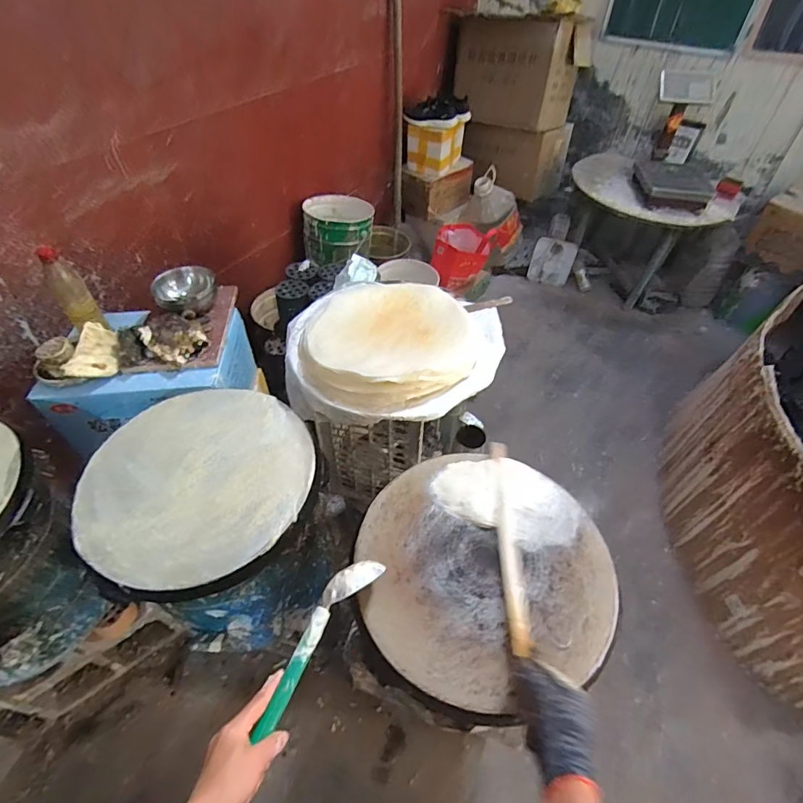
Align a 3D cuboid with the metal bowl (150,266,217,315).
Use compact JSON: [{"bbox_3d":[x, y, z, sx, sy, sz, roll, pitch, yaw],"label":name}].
[{"bbox_3d":[-0.522,-0.261,1.066,0.125,0.063,0.126,1,49,-1],"label":"metal bowl"}]

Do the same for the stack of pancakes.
[{"bbox_3d":[-0.028,-0.158,1.000,0.391,0.066,0.412,-1,49,-3],"label":"stack of pancakes"}]

